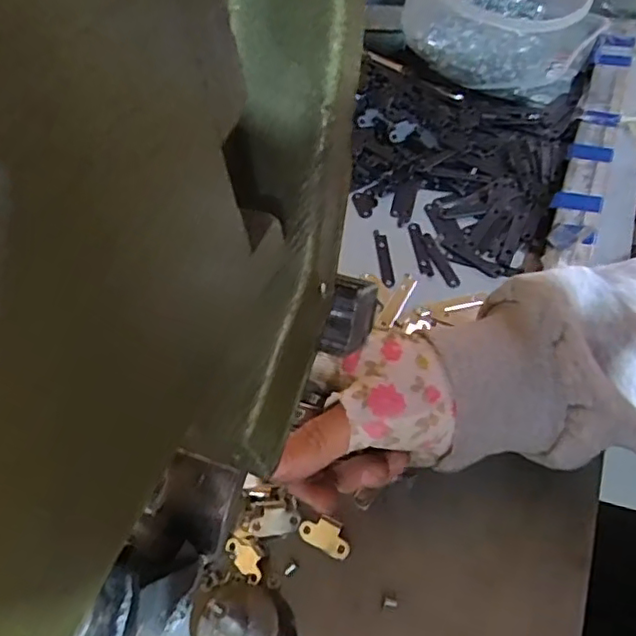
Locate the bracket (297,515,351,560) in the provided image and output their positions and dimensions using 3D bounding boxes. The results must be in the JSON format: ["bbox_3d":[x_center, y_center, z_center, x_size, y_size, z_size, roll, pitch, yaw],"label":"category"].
[{"bbox_3d":[0.005,0.114,0.329,0.029,0.004,0.016,23,59,23],"label":"bracket"}]

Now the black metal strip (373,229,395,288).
[{"bbox_3d":[0.048,-0.044,0.446,0.010,0.004,0.056,-6,52,2],"label":"black metal strip"}]

